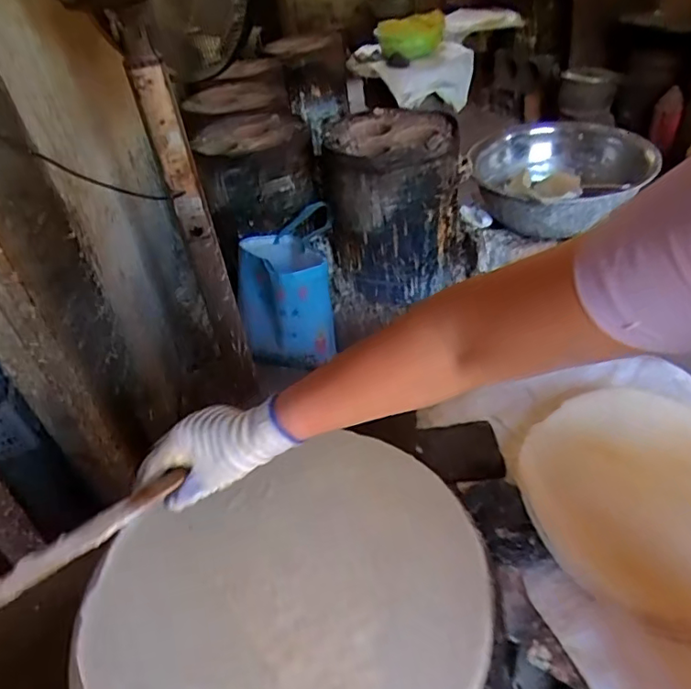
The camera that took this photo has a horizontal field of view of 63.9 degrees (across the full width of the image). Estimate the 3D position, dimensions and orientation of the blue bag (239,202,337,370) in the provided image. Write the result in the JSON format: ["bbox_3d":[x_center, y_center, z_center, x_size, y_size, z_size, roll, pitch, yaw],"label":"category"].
[{"bbox_3d":[-0.163,-0.139,1.621,0.274,0.349,0.285,-7,39,1],"label":"blue bag"}]

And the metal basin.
[{"bbox_3d":[0.633,-0.493,1.650,0.487,0.167,0.484,-5,39,4],"label":"metal basin"}]

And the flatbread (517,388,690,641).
[{"bbox_3d":[0.440,0.197,0.763,0.378,0.026,0.347,-5,39,4],"label":"flatbread"}]

